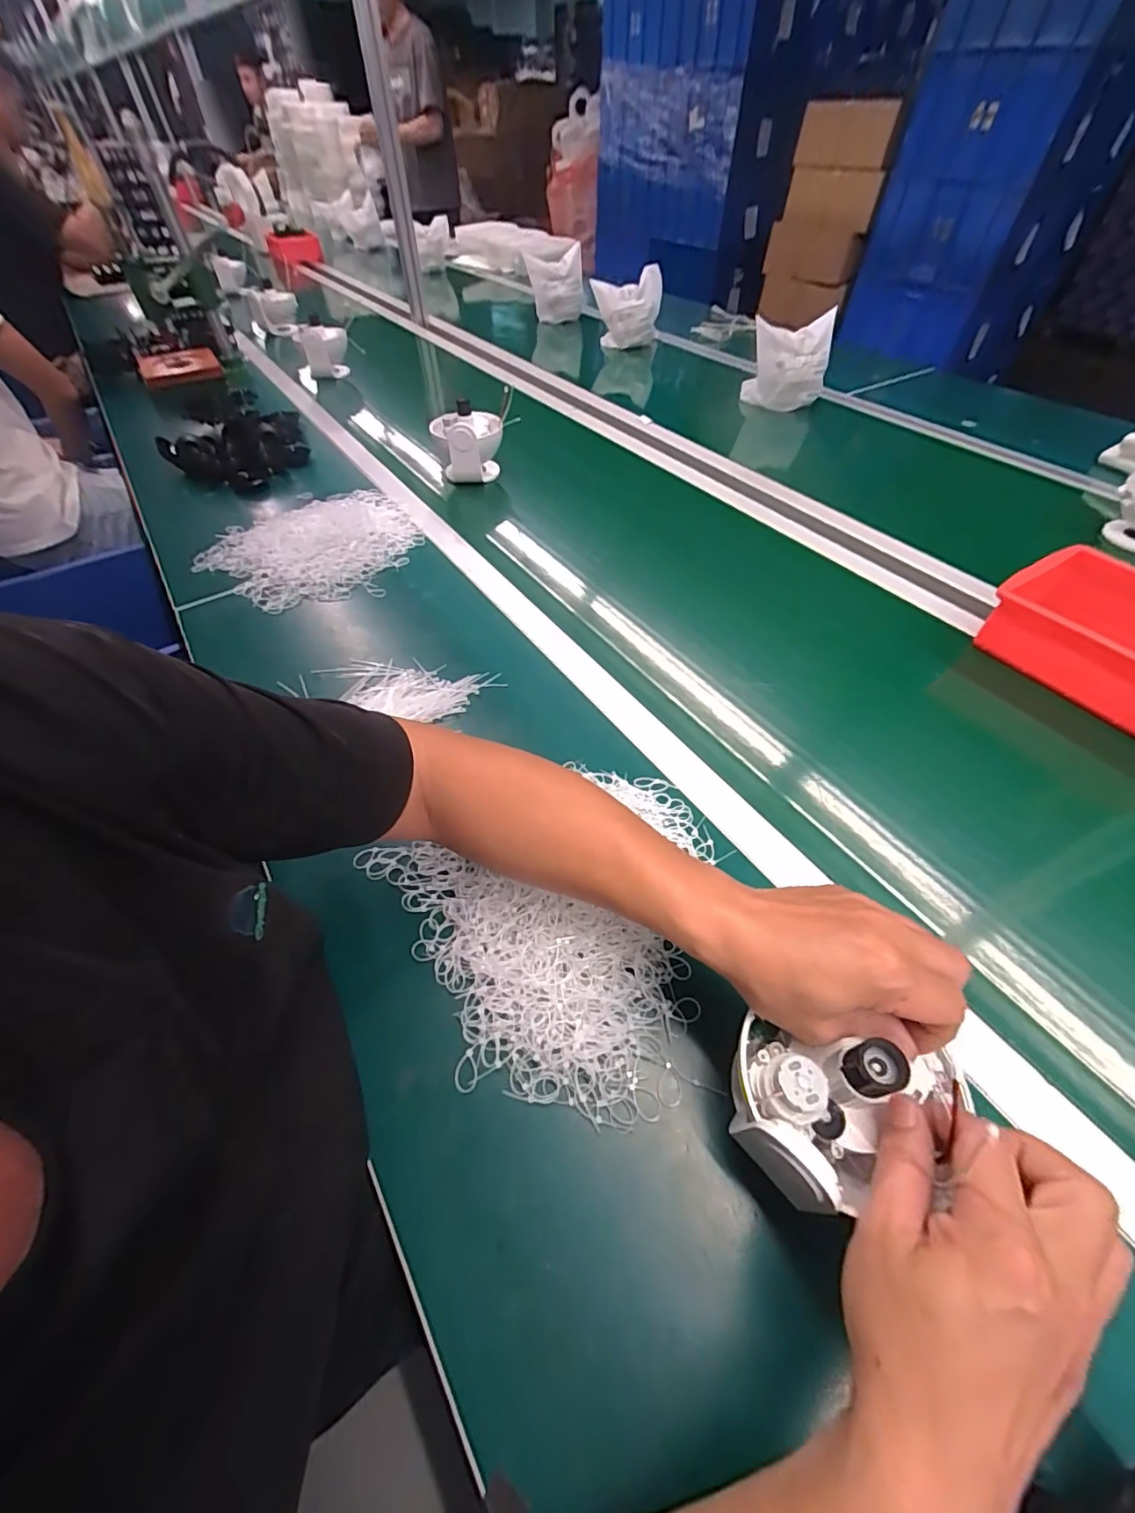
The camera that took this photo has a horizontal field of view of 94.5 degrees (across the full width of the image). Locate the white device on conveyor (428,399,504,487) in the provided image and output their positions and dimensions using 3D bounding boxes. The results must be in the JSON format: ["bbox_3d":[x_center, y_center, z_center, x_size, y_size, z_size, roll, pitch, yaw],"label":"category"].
[{"bbox_3d":[-0.164,-0.520,0.884,0.110,0.122,0.090,-7,51,-4],"label":"white device on conveyor"}]

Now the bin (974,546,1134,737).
[{"bbox_3d":[0.602,-0.121,0.558,0.158,0.069,0.233,-25,55,-18],"label":"bin"}]

